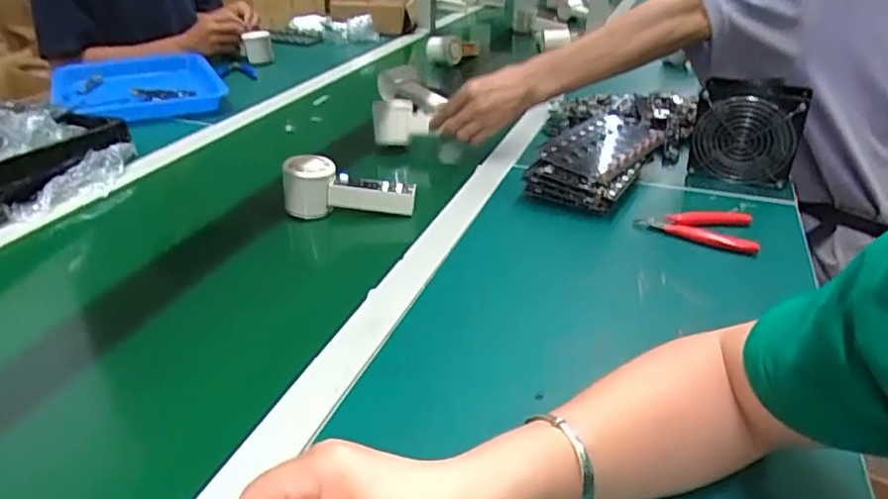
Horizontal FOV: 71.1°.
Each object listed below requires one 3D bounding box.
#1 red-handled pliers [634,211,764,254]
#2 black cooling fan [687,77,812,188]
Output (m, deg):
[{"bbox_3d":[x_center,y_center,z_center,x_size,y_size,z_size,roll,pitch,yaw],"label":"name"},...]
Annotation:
[{"bbox_3d":[0.272,-0.025,0.675,0.120,0.013,0.088,10,31,15],"label":"red-handled pliers"},{"bbox_3d":[0.371,-0.143,0.764,0.117,0.118,0.042,19,34,28],"label":"black cooling fan"}]

